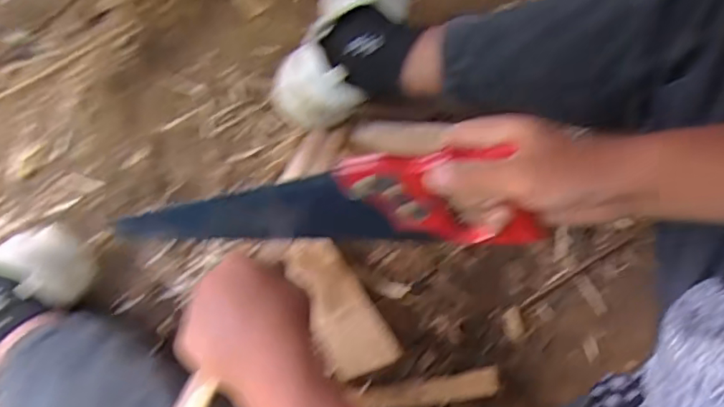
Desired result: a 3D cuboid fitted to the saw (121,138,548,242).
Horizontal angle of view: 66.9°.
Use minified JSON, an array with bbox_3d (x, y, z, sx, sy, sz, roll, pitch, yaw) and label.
[{"bbox_3d":[-0.053,0.007,0.473,0.380,0.086,0.041,-4,60,23],"label":"saw"}]

